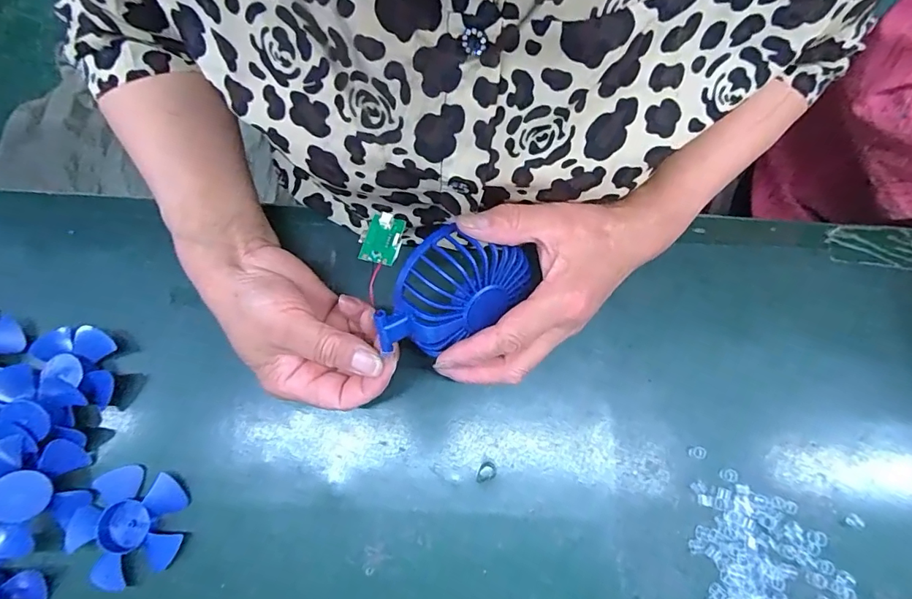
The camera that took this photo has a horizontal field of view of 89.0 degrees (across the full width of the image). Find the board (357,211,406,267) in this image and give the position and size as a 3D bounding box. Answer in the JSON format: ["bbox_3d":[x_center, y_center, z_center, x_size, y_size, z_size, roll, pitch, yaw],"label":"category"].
[{"bbox_3d":[-0.043,-0.036,0.268,0.023,0.004,0.031,14,77,2],"label":"board"}]

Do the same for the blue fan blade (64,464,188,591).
[{"bbox_3d":[-0.217,0.148,0.306,0.070,0.013,0.069,1,74,-2],"label":"blue fan blade"}]

